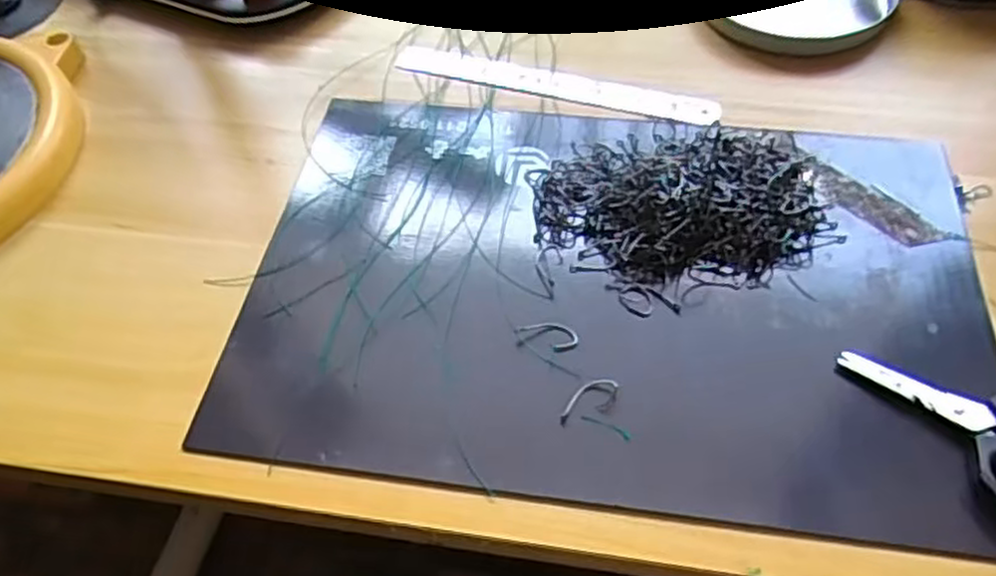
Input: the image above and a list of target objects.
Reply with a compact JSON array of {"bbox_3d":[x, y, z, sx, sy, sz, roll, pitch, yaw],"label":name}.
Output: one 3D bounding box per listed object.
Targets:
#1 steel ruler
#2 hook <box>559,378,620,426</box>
[{"bbox_3d":[0.029,-0.108,0.402,0.173,0.004,0.023,15,56,13],"label":"steel ruler"},{"bbox_3d":[0.034,0.043,0.285,0.026,0.004,0.014,-33,59,-19],"label":"hook"}]

